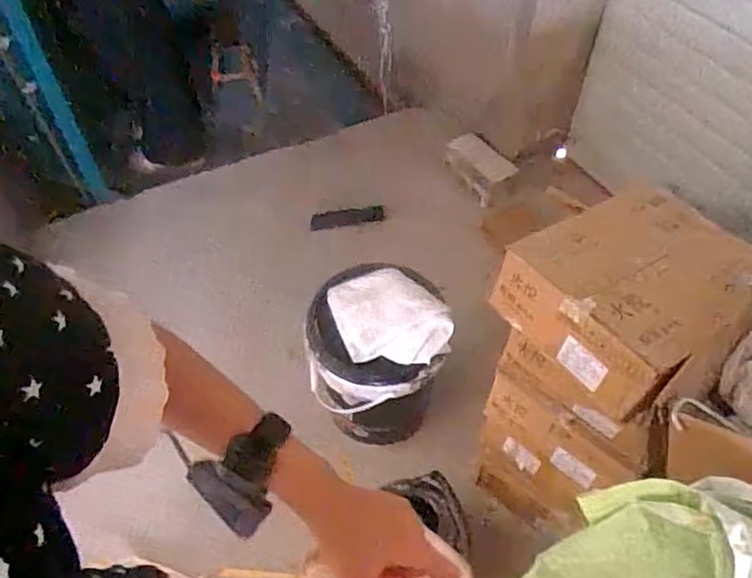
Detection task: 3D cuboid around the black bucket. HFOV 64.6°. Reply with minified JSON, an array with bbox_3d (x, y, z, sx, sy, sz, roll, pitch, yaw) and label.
[{"bbox_3d":[0.011,0.153,1.359,0.310,0.353,0.285,0,53,0],"label":"black bucket"}]

